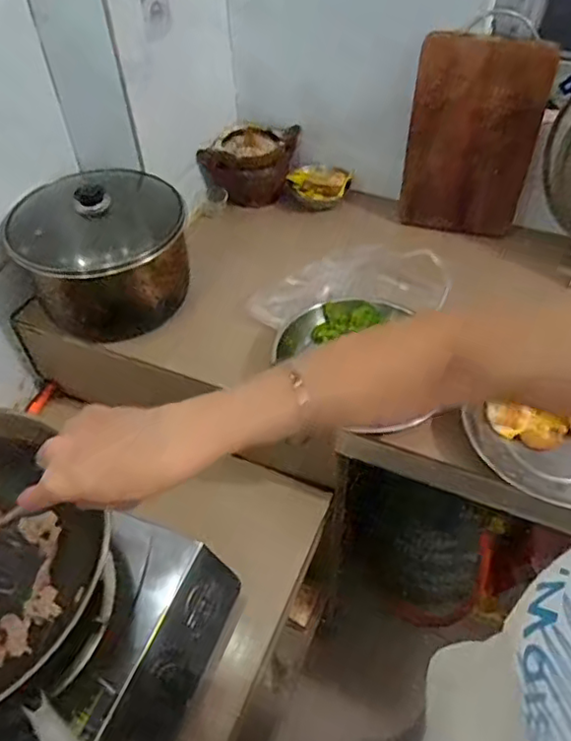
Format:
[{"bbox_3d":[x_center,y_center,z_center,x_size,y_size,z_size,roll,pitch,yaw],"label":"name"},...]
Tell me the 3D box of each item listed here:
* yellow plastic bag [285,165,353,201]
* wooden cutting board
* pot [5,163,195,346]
[{"bbox_3d":[0.060,-0.312,1.029,0.102,0.046,0.048,13,51,13],"label":"yellow plastic bag"},{"bbox_3d":[0.278,-0.344,0.930,0.182,0.294,0.029,11,51,11],"label":"wooden cutting board"},{"bbox_3d":[-0.244,-0.170,0.842,0.215,0.162,0.180,-19,52,-14],"label":"pot"}]

